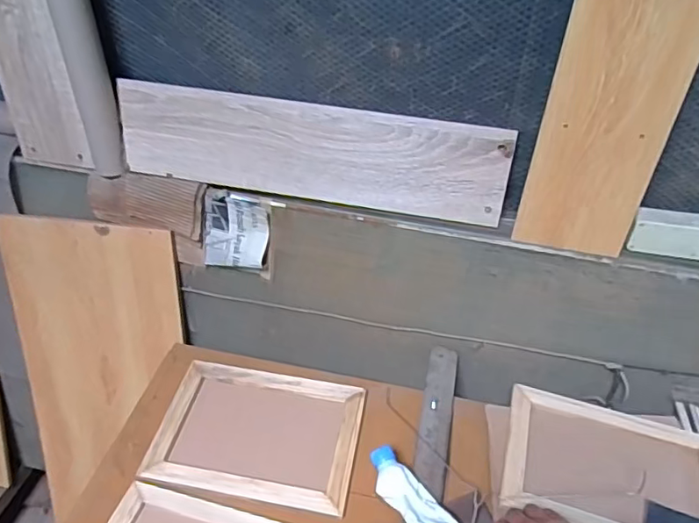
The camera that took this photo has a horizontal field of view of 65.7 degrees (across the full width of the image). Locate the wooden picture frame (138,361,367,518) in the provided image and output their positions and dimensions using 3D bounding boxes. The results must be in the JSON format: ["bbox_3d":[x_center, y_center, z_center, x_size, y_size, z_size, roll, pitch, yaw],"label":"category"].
[{"bbox_3d":[-0.135,0.253,0.824,0.294,0.014,0.208,7,41,7],"label":"wooden picture frame"}]

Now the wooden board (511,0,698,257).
[{"bbox_3d":[0.336,-0.173,0.711,0.155,0.372,0.009,11,37,11],"label":"wooden board"}]

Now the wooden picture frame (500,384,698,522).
[{"bbox_3d":[0.378,0.293,0.767,0.298,0.028,0.215,14,39,12],"label":"wooden picture frame"}]

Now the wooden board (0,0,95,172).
[{"bbox_3d":[-0.516,-0.371,0.839,0.144,0.485,0.027,9,35,11],"label":"wooden board"}]

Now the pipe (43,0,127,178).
[{"bbox_3d":[-0.412,-0.371,0.800,0.069,0.490,0.083,-18,44,-21],"label":"pipe"}]

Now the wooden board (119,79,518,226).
[{"bbox_3d":[-0.065,-0.174,0.869,0.619,0.150,0.016,9,23,7],"label":"wooden board"}]

